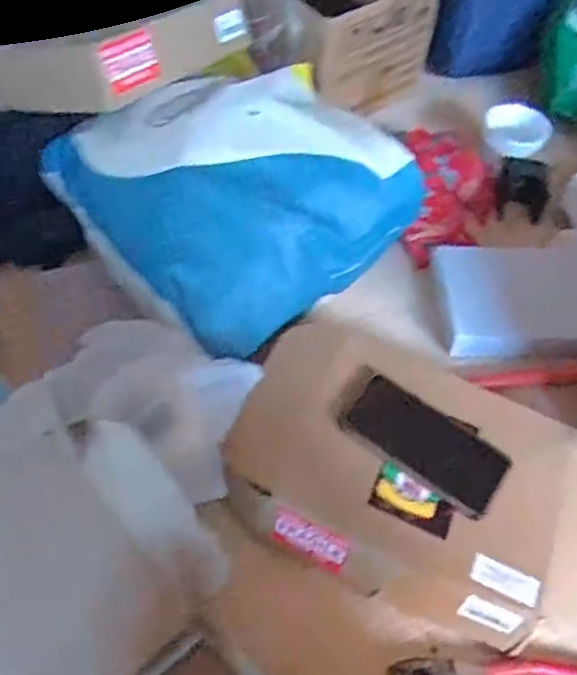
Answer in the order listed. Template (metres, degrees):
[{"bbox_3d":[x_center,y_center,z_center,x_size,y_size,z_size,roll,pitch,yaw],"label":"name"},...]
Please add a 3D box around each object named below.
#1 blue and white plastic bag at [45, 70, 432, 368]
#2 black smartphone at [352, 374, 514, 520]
[{"bbox_3d":[-0.075,-0.190,0.770,0.344,0.145,0.330,40,60,22],"label":"blue and white plastic bag"},{"bbox_3d":[0.134,0.104,0.655,0.153,0.004,0.068,34,74,11],"label":"black smartphone"}]

